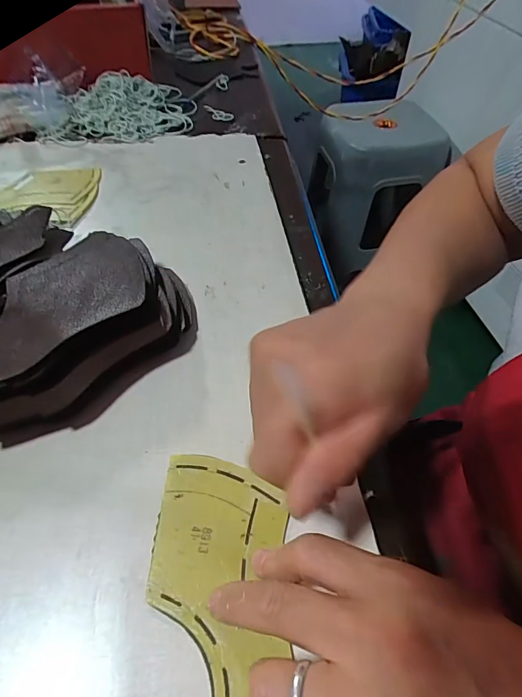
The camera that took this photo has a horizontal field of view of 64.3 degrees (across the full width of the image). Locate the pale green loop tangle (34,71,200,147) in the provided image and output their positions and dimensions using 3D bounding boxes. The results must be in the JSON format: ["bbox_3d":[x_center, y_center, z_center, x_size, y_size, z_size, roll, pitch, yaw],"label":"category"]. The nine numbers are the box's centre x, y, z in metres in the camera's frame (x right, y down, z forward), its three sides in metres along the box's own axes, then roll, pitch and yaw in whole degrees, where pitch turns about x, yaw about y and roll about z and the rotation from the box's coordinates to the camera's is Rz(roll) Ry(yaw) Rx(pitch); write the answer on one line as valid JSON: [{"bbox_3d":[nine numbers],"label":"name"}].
[{"bbox_3d":[-0.181,-0.319,0.535,0.175,0.021,0.175,-7,52,-7],"label":"pale green loop tangle"}]

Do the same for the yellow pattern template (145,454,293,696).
[{"bbox_3d":[-0.023,0.125,0.205,0.067,0.005,0.146,2,52,1],"label":"yellow pattern template"}]

